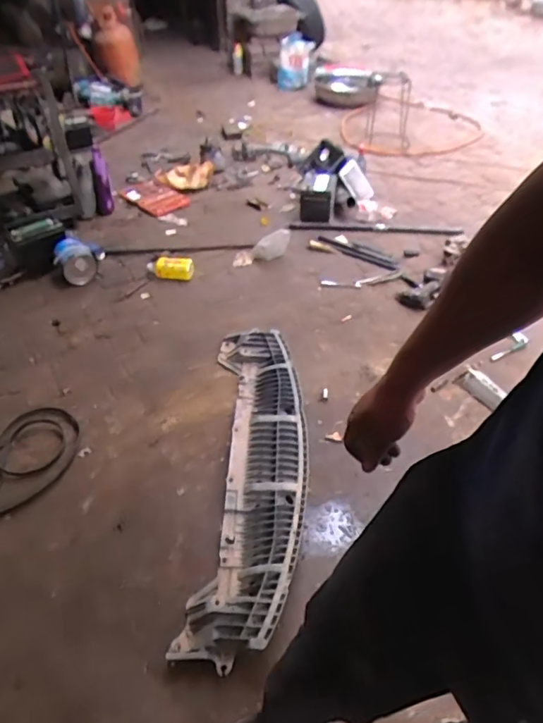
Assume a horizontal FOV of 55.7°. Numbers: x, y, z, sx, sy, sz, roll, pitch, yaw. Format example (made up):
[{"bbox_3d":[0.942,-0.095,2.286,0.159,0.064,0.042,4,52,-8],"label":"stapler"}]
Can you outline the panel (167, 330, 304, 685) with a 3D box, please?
[{"bbox_3d":[-0.056,0.284,1.484,0.294,0.070,1.039,3,55,3],"label":"panel"}]

